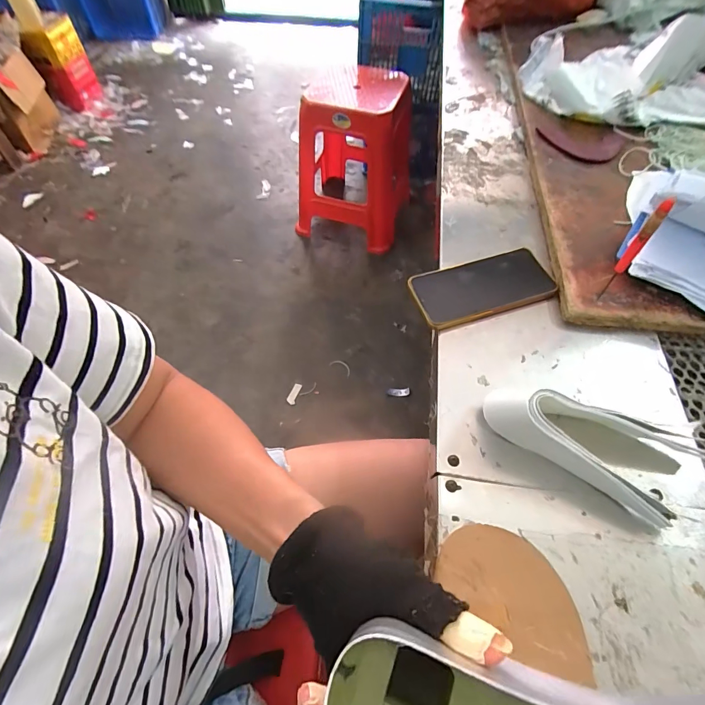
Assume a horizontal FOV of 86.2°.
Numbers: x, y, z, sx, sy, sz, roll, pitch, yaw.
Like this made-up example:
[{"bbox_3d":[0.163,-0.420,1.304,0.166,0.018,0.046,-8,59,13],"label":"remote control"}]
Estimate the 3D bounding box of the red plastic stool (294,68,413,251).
[{"bbox_3d":[-0.006,-0.721,1.404,0.350,0.545,0.380,14,59,9],"label":"red plastic stool"}]

